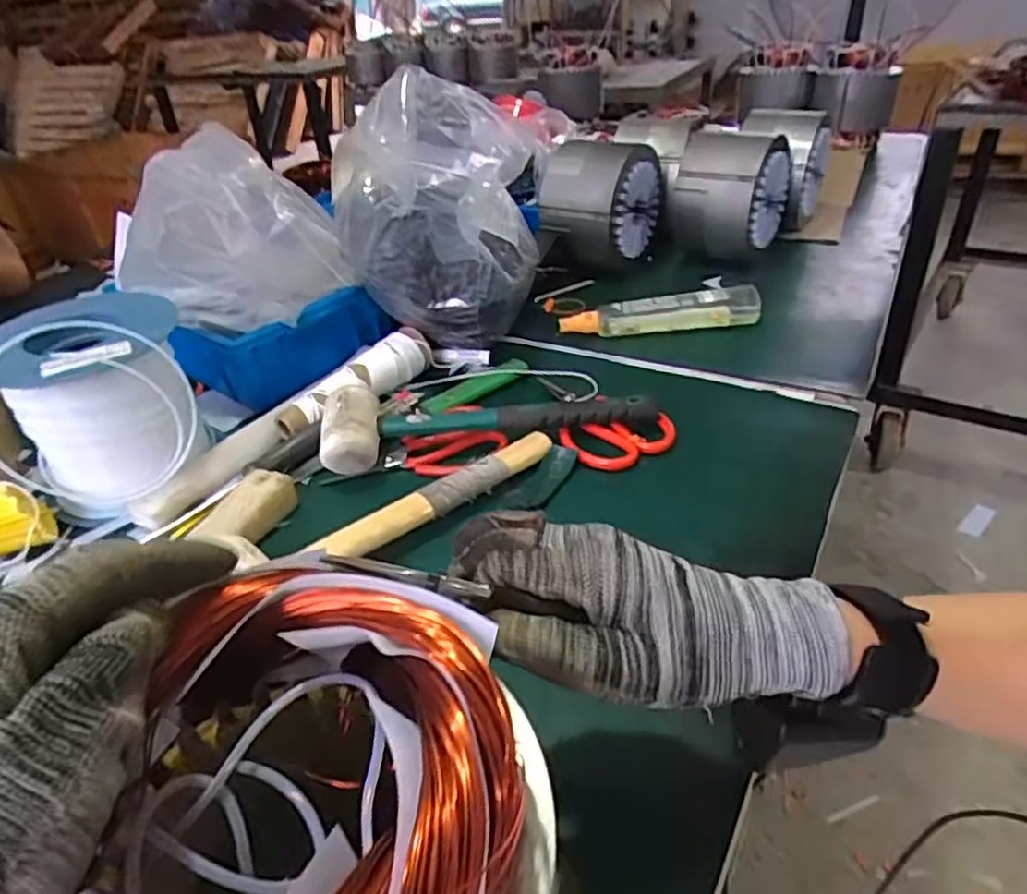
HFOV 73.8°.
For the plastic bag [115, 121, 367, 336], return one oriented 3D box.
[{"bbox_3d":[-0.267,-0.193,0.638,0.193,0.154,0.127,-19,37,-20],"label":"plastic bag"}]

